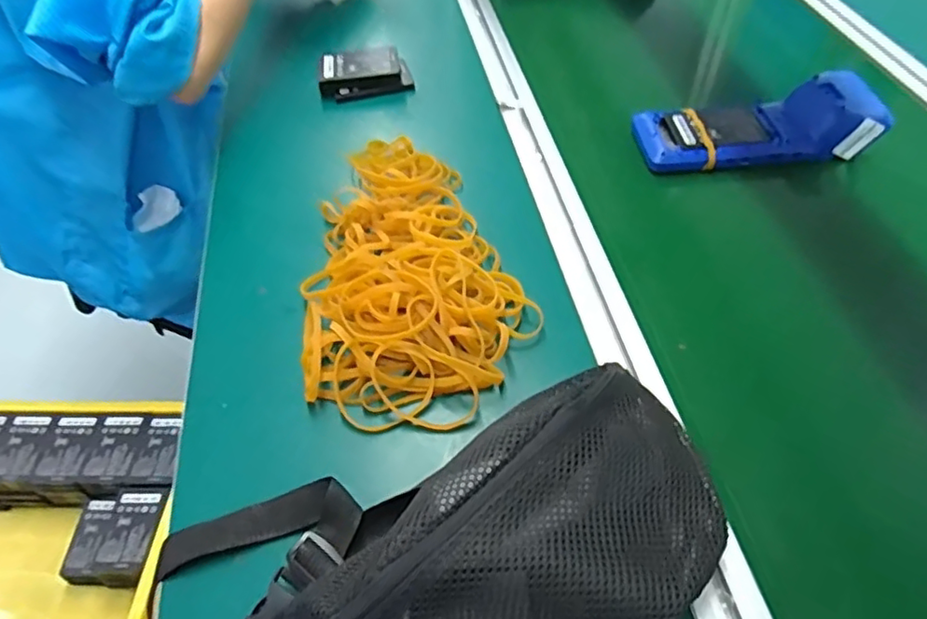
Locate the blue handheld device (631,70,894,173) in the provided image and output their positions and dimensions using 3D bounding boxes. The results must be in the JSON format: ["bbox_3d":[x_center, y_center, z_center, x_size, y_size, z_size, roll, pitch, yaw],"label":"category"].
[{"bbox_3d":[0.282,-0.183,0.582,0.223,0.050,0.083,-4,52,0],"label":"blue handheld device"}]

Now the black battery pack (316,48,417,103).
[{"bbox_3d":[-0.112,-0.271,0.686,0.102,0.033,0.059,-8,52,-3],"label":"black battery pack"}]

